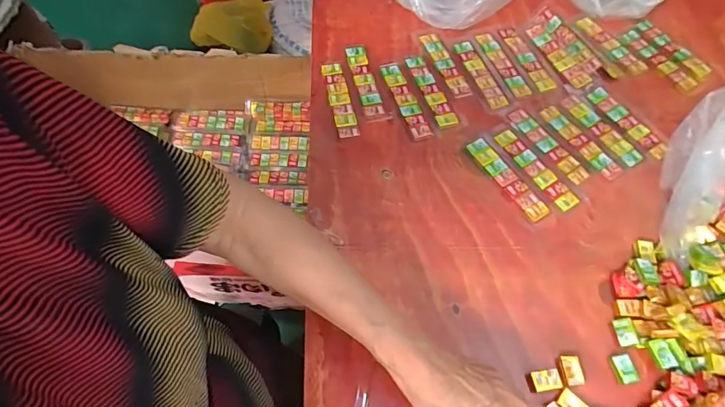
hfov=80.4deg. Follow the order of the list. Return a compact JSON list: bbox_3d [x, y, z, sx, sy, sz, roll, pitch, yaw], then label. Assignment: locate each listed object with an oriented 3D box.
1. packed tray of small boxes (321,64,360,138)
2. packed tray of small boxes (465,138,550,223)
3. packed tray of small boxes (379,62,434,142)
[{"bbox_3d":[-0.029,-0.130,0.535,0.026,0.008,0.117,-11,63,-8],"label":"packed tray of small boxes"},{"bbox_3d":[0.167,-0.029,0.495,0.025,0.005,0.117,-30,67,-17],"label":"packed tray of small boxes"},{"bbox_3d":[0.054,-0.132,0.542,0.026,0.007,0.119,-17,64,-11],"label":"packed tray of small boxes"}]

